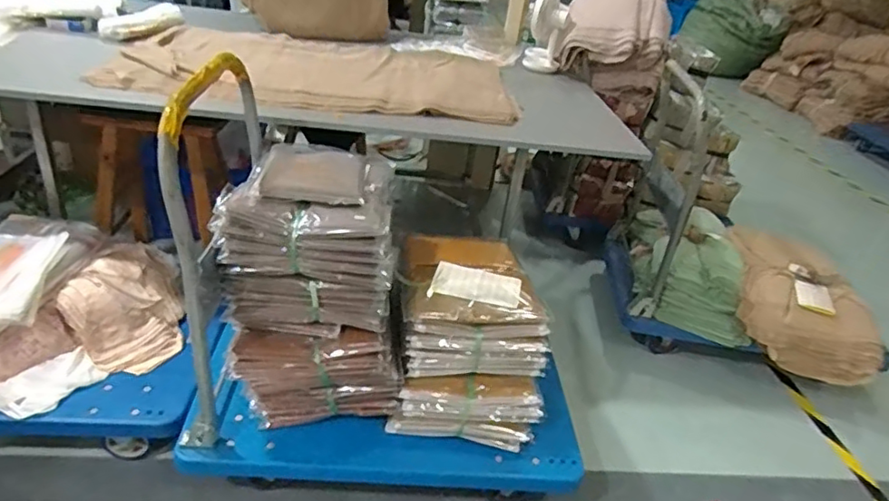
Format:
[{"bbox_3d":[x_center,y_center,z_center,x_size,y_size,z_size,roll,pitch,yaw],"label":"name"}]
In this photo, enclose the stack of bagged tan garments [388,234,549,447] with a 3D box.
[{"bbox_3d":[0.057,0.169,1.424,0.336,0.235,0.474,7,31,-3],"label":"stack of bagged tan garments"}]

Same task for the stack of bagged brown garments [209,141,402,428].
[{"bbox_3d":[-0.281,0.061,1.323,0.358,0.465,0.388,3,31,-9],"label":"stack of bagged brown garments"}]

